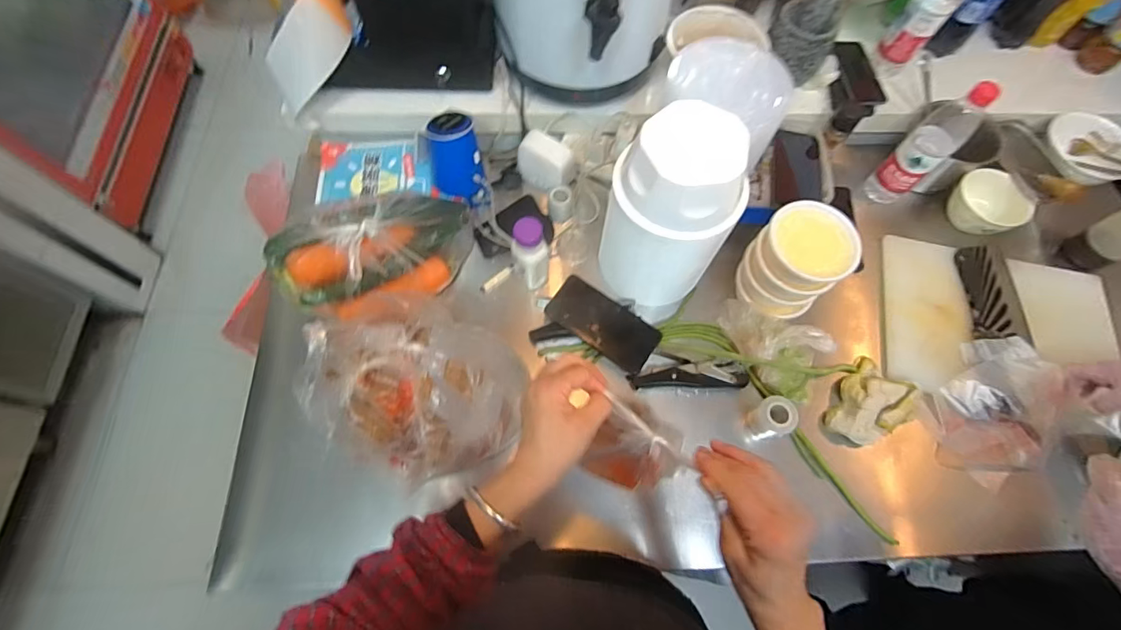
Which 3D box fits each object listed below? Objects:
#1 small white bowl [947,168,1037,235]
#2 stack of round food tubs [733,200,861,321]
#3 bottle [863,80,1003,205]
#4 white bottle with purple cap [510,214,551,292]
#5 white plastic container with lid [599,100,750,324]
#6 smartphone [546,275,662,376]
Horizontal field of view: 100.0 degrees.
[{"bbox_3d":[0.721,-0.188,0.797,0.091,0.053,0.113,-27,71,-12],"label":"small white bowl"},{"bbox_3d":[0.328,-0.073,0.664,0.103,0.149,0.121,-42,75,-17],"label":"stack of round food tubs"},{"bbox_3d":[0.590,-0.272,0.754,0.076,0.224,0.068,-42,75,-17],"label":"bottle"},{"bbox_3d":[-0.044,-0.088,0.700,0.051,0.142,0.041,-21,70,-10],"label":"white bottle with purple cap"},{"bbox_3d":[0.145,-0.127,0.647,0.129,0.282,0.160,-39,74,-16],"label":"white plastic container with lid"},{"bbox_3d":[0.065,0.013,0.706,0.169,0.011,0.077,35,84,3],"label":"smartphone"}]

